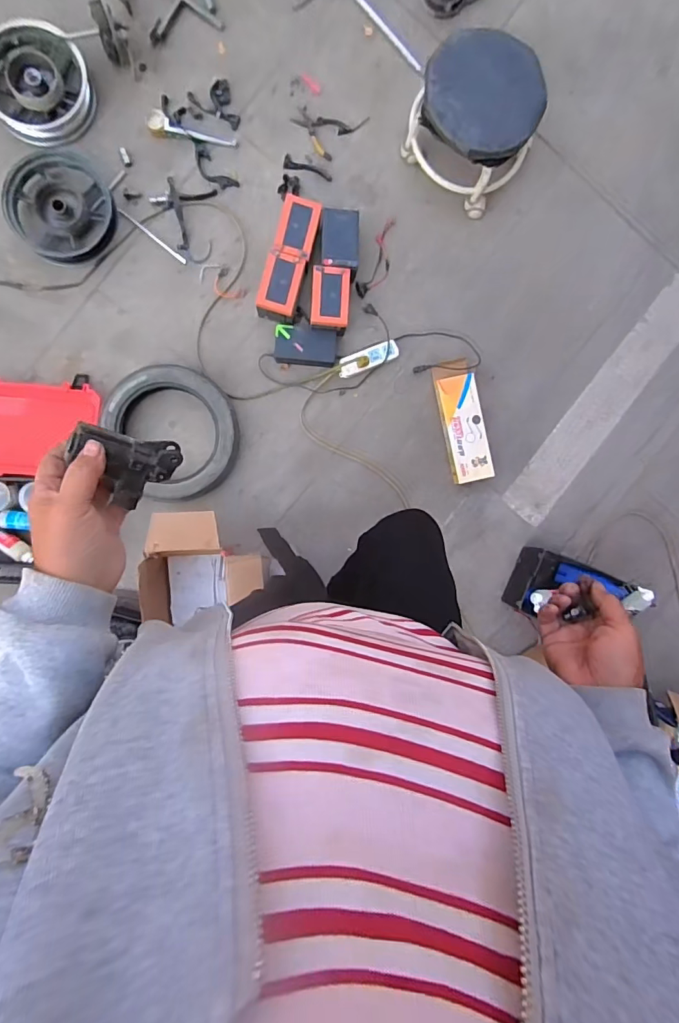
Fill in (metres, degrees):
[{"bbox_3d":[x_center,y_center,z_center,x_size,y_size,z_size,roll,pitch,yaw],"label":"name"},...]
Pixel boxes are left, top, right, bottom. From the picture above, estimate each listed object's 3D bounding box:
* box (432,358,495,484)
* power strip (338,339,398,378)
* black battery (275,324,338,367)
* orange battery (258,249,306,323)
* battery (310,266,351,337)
[{"bbox_3d":[0.367,-0.267,1.380,0.132,0.065,0.364,-12,95,-7],"label":"box"},{"bbox_3d":[0.088,-0.442,1.335,0.194,0.047,0.063,-23,96,-6],"label":"power strip"},{"bbox_3d":[-0.094,-0.466,1.299,0.170,0.037,0.104,2,93,-8],"label":"black battery"},{"bbox_3d":[-0.159,-0.605,1.269,0.111,0.083,0.164,14,91,-9],"label":"orange battery"},{"bbox_3d":[-0.027,-0.578,1.285,0.107,0.081,0.163,2,93,-6],"label":"battery"}]

